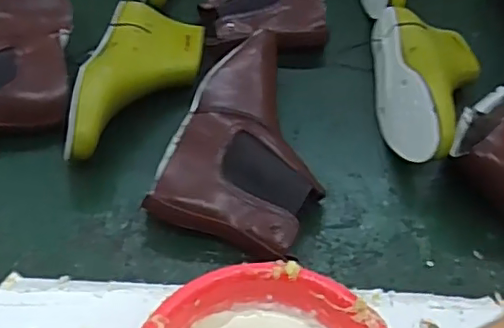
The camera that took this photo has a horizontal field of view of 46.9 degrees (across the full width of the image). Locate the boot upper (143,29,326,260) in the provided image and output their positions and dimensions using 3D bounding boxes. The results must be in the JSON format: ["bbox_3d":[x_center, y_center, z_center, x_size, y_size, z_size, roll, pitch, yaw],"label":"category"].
[{"bbox_3d":[0.009,-0.025,0.610,0.147,0.074,0.248,19,51,10],"label":"boot upper"}]

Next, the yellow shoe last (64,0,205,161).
[{"bbox_3d":[-0.127,-0.095,0.659,0.113,0.076,0.256,10,50,3],"label":"yellow shoe last"}]

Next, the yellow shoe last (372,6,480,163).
[{"bbox_3d":[0.214,-0.095,0.686,0.118,0.087,0.254,5,50,-1],"label":"yellow shoe last"}]

